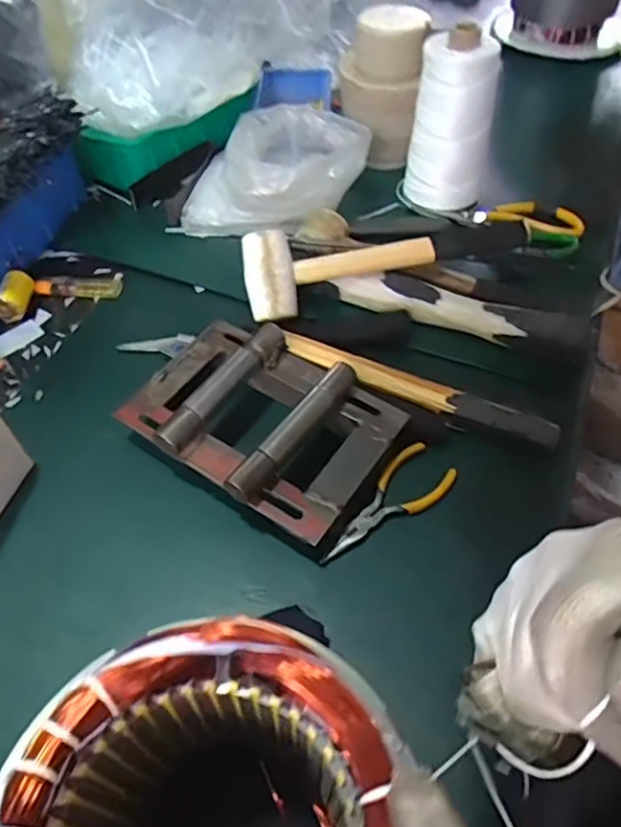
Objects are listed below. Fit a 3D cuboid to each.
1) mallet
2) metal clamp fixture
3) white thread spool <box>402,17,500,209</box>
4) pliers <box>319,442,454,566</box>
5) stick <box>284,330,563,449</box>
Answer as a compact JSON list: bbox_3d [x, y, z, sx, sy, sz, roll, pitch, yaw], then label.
[{"bbox_3d":[0.025,-0.138,0.556,0.171,0.042,0.076,-13,95,-5],"label":"mallet"},{"bbox_3d":[-0.040,0.004,0.476,0.194,0.066,0.139,32,59,22],"label":"metal clamp fixture"},{"bbox_3d":[0.146,-0.302,0.622,0.079,0.164,0.072,0,52,0],"label":"white thread spool"},{"bbox_3d":[0.061,0.069,0.439,0.045,0.008,0.117,32,59,23],"label":"pliers"},{"bbox_3d":[0.083,-0.018,0.492,0.230,0.027,0.022,21,55,16],"label":"stick"}]

